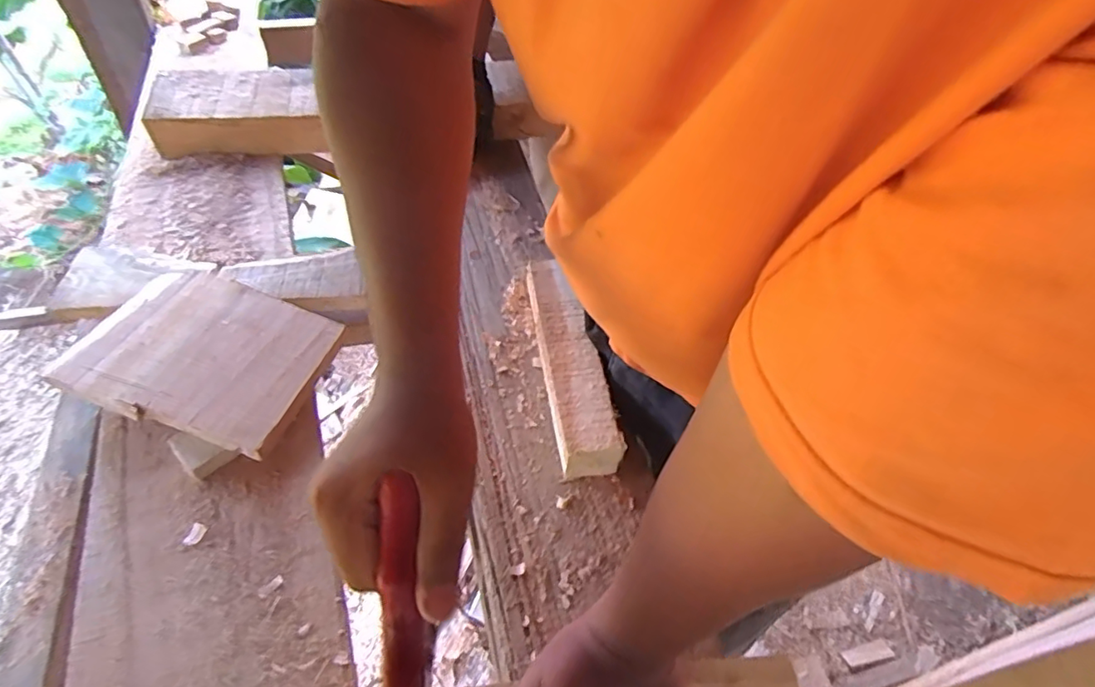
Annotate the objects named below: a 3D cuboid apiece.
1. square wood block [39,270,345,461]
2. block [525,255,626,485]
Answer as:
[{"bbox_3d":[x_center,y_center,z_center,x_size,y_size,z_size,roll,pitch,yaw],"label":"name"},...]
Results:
[{"bbox_3d":[-0.295,0.004,0.493,0.191,0.014,0.146,15,50,8],"label":"square wood block"},{"bbox_3d":[0.019,0.013,0.545,0.054,0.044,0.236,-7,53,-9],"label":"block"}]

